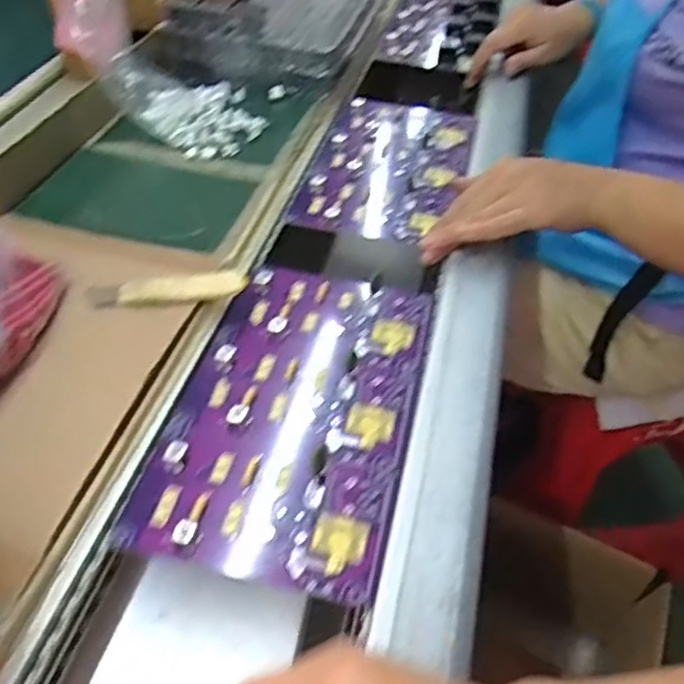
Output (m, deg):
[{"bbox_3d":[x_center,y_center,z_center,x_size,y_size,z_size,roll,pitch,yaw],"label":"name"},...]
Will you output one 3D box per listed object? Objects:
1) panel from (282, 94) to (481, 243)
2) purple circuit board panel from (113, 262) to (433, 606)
[{"bbox_3d":[0.048,-0.173,0.674,0.136,0.022,0.254,12,43,6],"label":"panel"},{"bbox_3d":[-0.025,0.034,0.445,0.135,0.014,0.242,12,43,7],"label":"purple circuit board panel"}]

